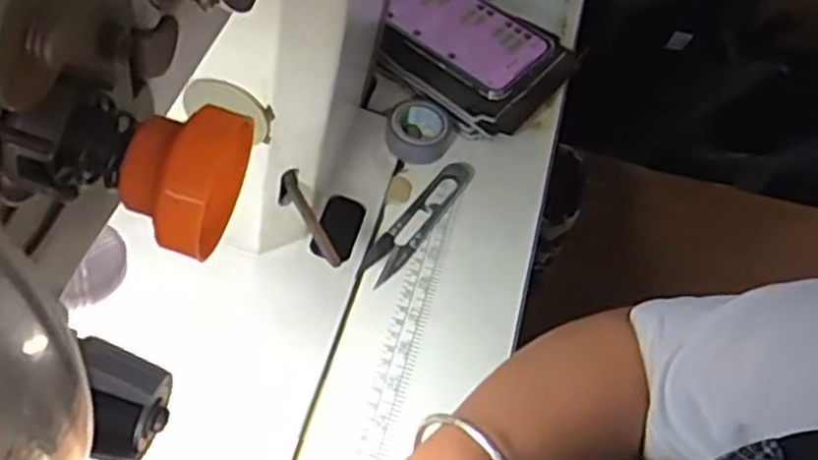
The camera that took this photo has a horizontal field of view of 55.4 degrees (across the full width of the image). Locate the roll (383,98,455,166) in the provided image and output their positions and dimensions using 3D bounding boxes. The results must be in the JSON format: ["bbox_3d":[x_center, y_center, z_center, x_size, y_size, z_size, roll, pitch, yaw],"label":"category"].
[{"bbox_3d":[0.008,-0.075,0.591,0.051,0.021,0.052,2,54,-2],"label":"roll"}]

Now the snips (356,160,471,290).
[{"bbox_3d":[0.007,-0.009,0.555,0.026,0.009,0.120,32,59,18],"label":"snips"}]

